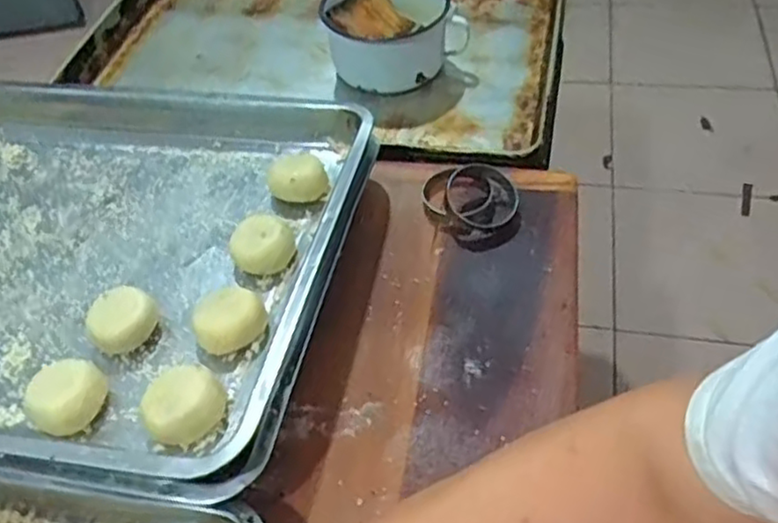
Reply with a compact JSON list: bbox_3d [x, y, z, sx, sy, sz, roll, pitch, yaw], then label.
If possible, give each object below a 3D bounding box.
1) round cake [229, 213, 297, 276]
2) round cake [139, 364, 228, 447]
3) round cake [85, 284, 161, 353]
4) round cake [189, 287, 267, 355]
[{"bbox_3d":[-0.104,-0.013,0.587,0.053,0.035,0.051,-26,51,-16],"label":"round cake"},{"bbox_3d":[-0.138,0.099,0.482,0.048,0.042,0.048,-3,48,4],"label":"round cake"},{"bbox_3d":[-0.205,0.046,0.543,0.051,0.028,0.046,-34,53,-22],"label":"round cake"},{"bbox_3d":[-0.120,0.046,0.532,0.053,0.032,0.041,-14,48,-5],"label":"round cake"}]

